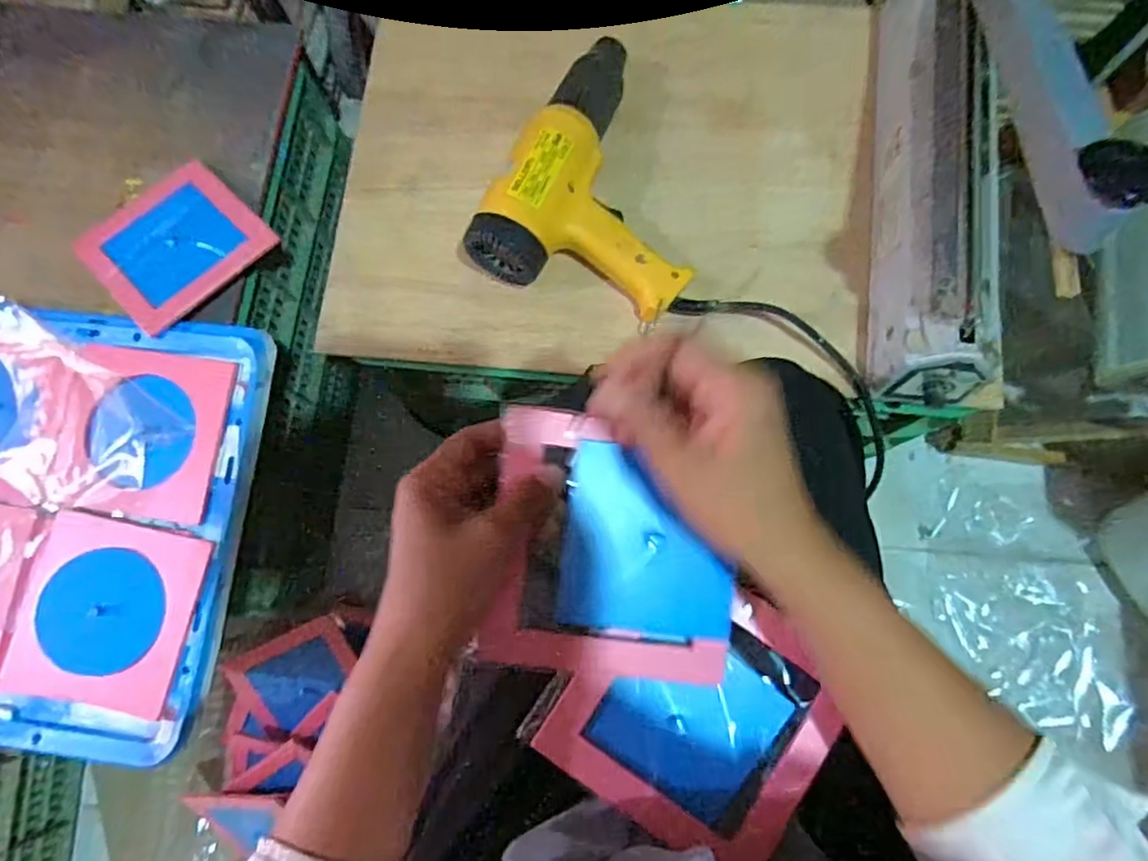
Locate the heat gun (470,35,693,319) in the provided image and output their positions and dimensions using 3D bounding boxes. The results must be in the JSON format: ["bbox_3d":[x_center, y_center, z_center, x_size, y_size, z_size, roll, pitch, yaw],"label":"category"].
[{"bbox_3d":[0.039,-0.217,0.547,0.176,0.075,0.244,26,80,6],"label":"heat gun"}]

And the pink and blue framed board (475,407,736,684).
[{"bbox_3d":[0.024,0.067,0.351,0.135,0.012,0.143,6,97,1],"label":"pink and blue framed board"}]

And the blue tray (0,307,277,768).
[{"bbox_3d":[-0.522,0.066,0.524,0.479,0.033,0.350,5,79,2],"label":"blue tray"}]

